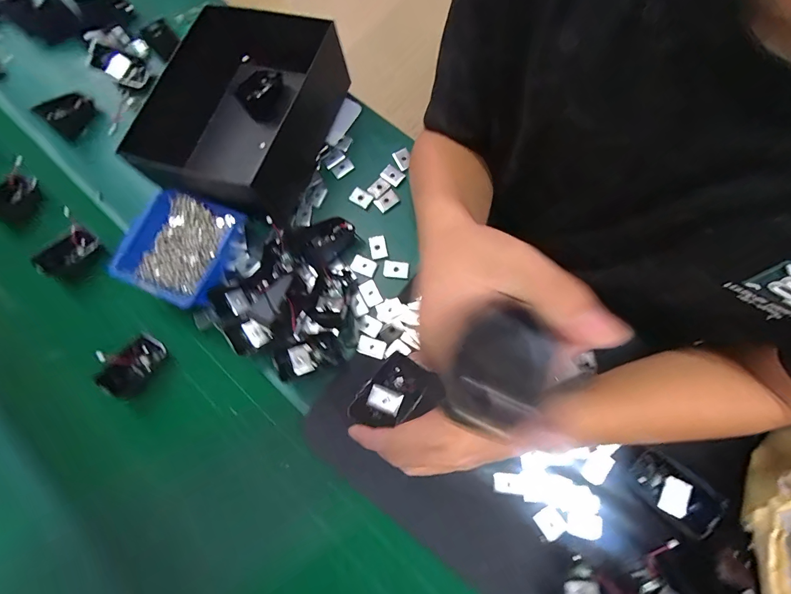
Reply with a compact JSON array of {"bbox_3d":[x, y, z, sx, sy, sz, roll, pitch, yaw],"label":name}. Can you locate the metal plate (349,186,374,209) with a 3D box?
[{"bbox_3d":[-0.044,-0.127,0.475,0.029,0.004,0.019,36,81,12],"label":"metal plate"}]

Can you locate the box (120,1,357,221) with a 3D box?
[{"bbox_3d":[-0.192,-0.223,0.453,0.175,0.090,0.225,23,78,10],"label":"box"}]

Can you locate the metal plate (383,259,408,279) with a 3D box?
[{"bbox_3d":[0.001,-0.034,0.445,0.029,0.004,0.020,5,76,5],"label":"metal plate"}]

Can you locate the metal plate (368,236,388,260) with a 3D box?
[{"bbox_3d":[-0.022,-0.062,0.456,0.020,0.004,0.030,-14,75,0],"label":"metal plate"}]

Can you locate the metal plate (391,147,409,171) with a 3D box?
[{"bbox_3d":[0.010,-0.180,0.483,0.022,0.004,0.029,-28,75,-3],"label":"metal plate"}]

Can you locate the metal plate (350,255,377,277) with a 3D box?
[{"bbox_3d":[-0.039,-0.038,0.450,0.031,0.004,0.020,24,91,14],"label":"metal plate"}]

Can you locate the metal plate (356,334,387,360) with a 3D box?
[{"bbox_3d":[-0.027,0.057,0.420,0.032,0.004,0.020,17,83,1],"label":"metal plate"}]

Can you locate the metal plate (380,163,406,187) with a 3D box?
[{"bbox_3d":[-0.003,-0.157,0.477,0.028,0.004,0.021,40,81,12],"label":"metal plate"}]

